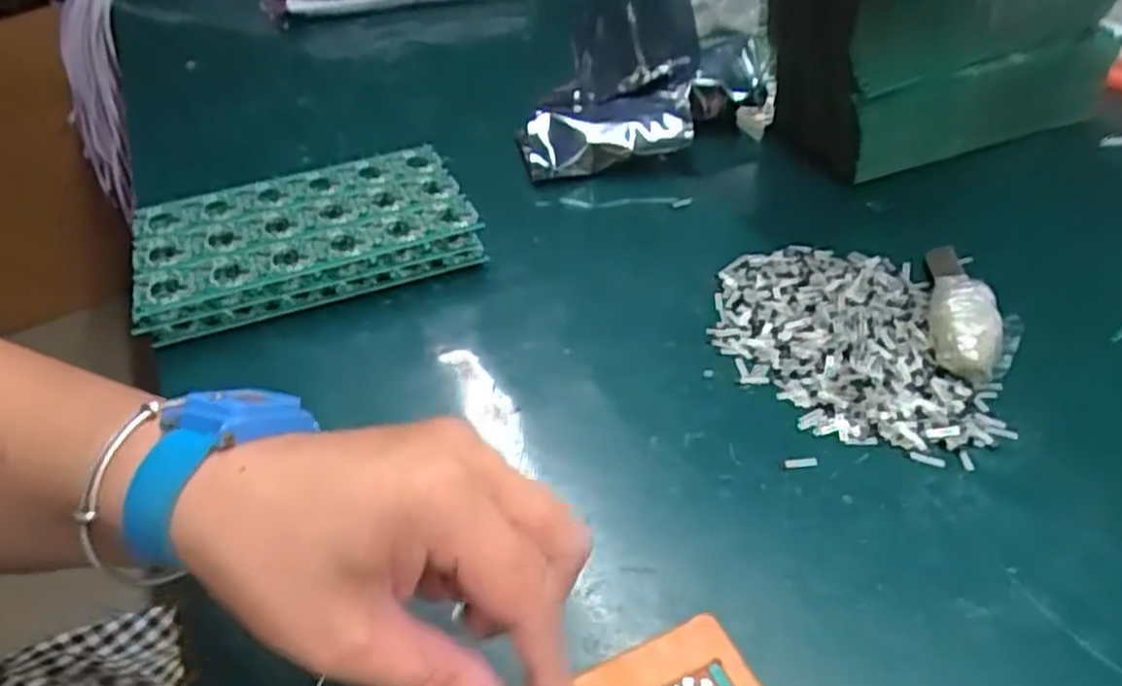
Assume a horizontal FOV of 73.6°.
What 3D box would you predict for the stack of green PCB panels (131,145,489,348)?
[{"bbox_3d":[-0.161,-0.070,0.476,0.195,0.028,0.111,-16,47,-18],"label":"stack of green PCB panels"}]

